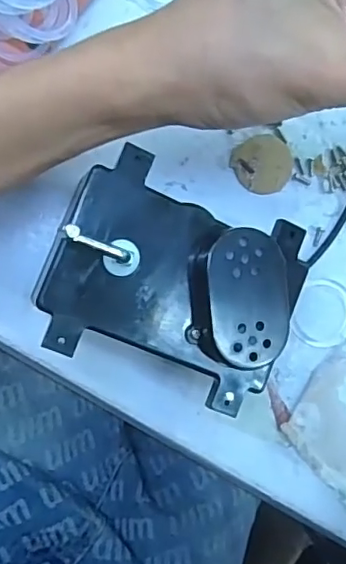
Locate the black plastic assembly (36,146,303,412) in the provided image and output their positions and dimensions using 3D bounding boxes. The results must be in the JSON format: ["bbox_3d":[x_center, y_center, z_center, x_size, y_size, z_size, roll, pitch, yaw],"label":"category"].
[{"bbox_3d":[0.003,0.000,0.219,0.097,0.028,0.079,22,84,-5],"label":"black plastic assembly"}]

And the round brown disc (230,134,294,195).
[{"bbox_3d":[0.044,-0.057,0.274,0.028,0.004,0.028,0,87,-7],"label":"round brown disc"}]

